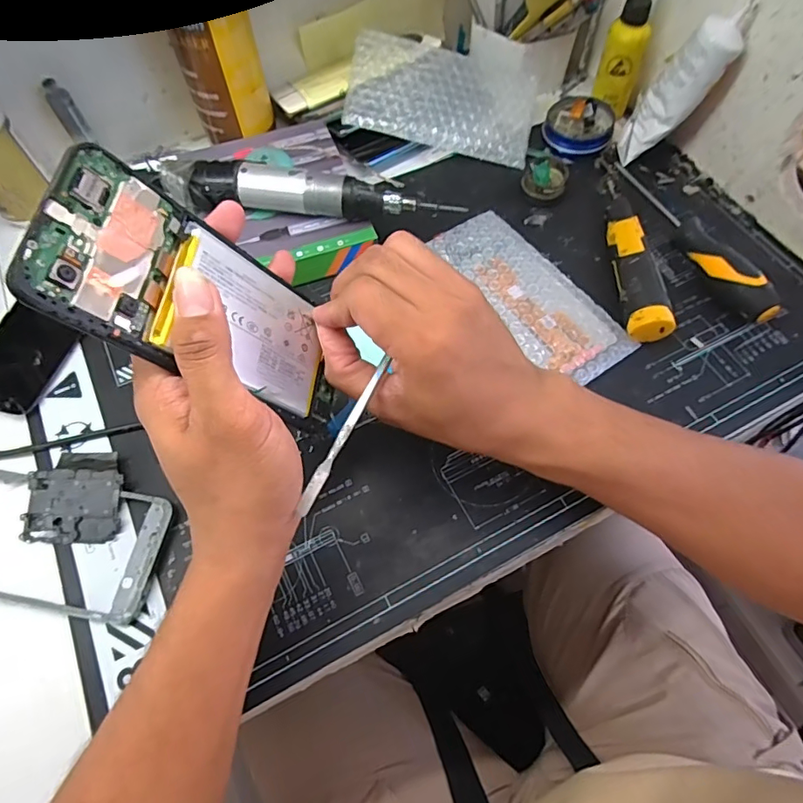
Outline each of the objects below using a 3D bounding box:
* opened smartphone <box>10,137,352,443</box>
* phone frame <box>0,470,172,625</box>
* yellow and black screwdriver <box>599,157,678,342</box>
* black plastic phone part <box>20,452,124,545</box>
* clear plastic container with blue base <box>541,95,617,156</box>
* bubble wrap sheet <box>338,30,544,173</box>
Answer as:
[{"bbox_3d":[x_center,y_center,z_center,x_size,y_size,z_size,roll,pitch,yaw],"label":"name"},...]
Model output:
[{"bbox_3d":[-0.084,-0.041,0.244,0.004,0.160,0.072,-7,64,34],"label":"opened smartphone"},{"bbox_3d":[-0.235,0.088,0.323,0.167,0.008,0.077,9,65,4],"label":"phone frame"},{"bbox_3d":[0.179,-0.134,0.410,0.028,0.030,0.188,-3,65,-1],"label":"yellow and black screwdriver"},{"bbox_3d":[-0.213,0.062,0.330,0.062,0.012,0.057,0,65,1],"label":"black plastic phone part"},{"bbox_3d":[0.167,-0.260,0.477,0.062,0.022,0.062,0,65,0],"label":"clear plastic container with blue base"},{"bbox_3d":[0.041,-0.282,0.460,0.169,0.011,0.100,10,89,-8],"label":"bubble wrap sheet"}]

